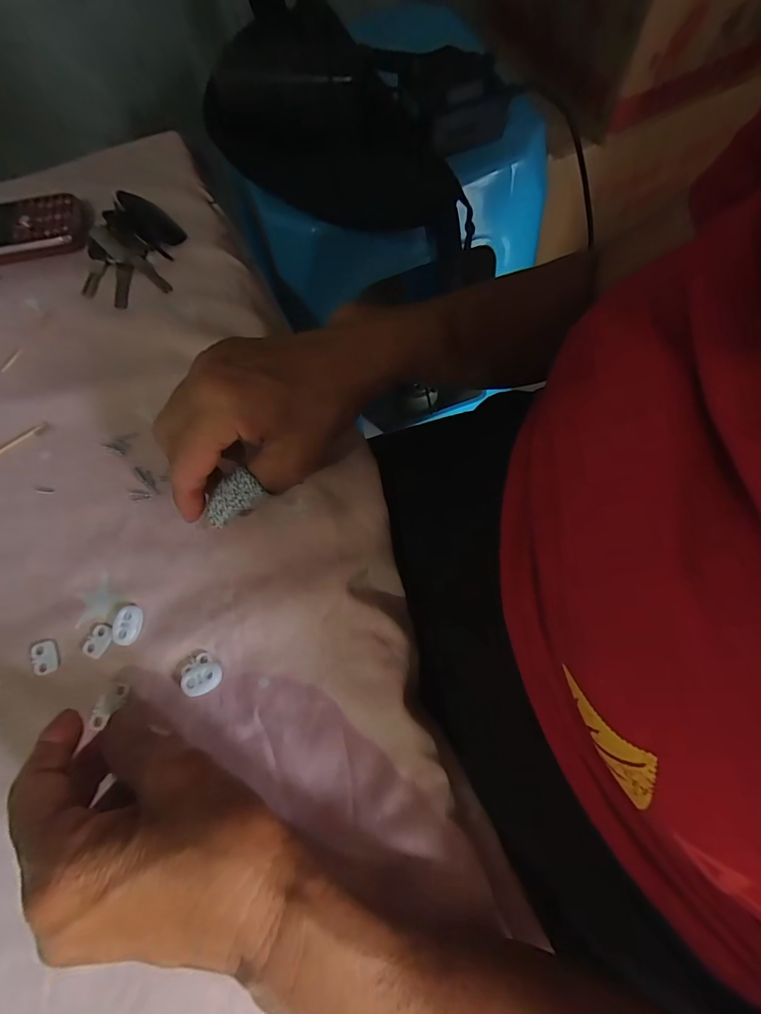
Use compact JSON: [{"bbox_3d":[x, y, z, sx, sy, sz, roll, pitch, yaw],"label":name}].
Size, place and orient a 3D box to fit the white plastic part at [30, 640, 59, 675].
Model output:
[{"bbox_3d":[-0.195,0.087,0.253,0.013,0.004,0.019,-25,73,-6],"label":"white plastic part"}]

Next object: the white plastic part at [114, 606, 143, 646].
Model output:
[{"bbox_3d":[-0.148,0.069,0.256,0.015,0.004,0.022,0,72,2],"label":"white plastic part"}]

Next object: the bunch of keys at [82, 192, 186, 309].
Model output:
[{"bbox_3d":[-0.197,-0.205,0.343,0.071,0.018,0.098,-5,71,0],"label":"bunch of keys"}]

